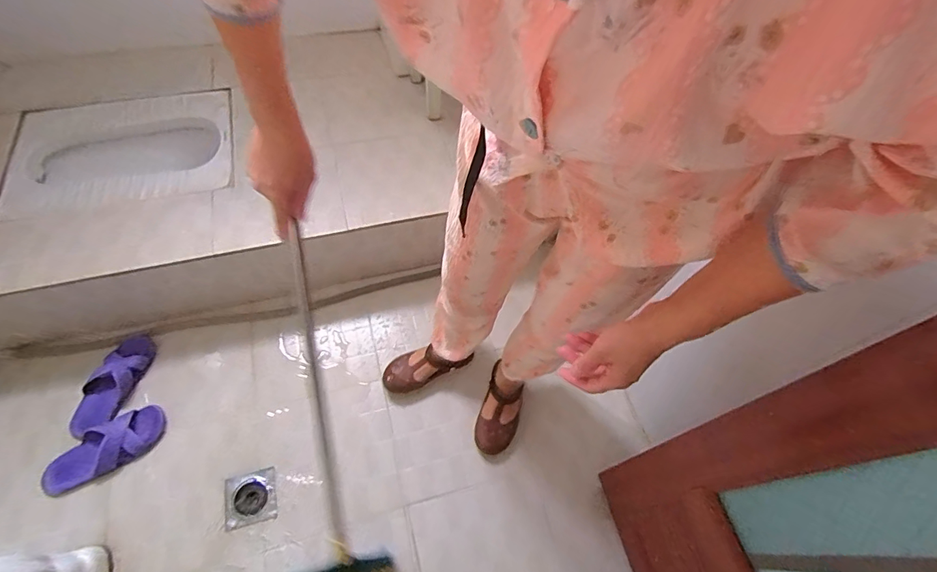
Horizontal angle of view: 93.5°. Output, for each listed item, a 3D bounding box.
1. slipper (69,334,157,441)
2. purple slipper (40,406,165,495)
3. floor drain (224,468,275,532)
[{"bbox_3d":[-0.842,0.233,1.045,0.115,0.049,0.249,5,59,0],"label":"slipper"},{"bbox_3d":[-0.800,0.362,0.972,0.239,0.043,0.112,-27,64,-17],"label":"purple slipper"},{"bbox_3d":[-0.474,0.459,0.953,0.105,0.016,0.106,-14,61,-11],"label":"floor drain"}]

